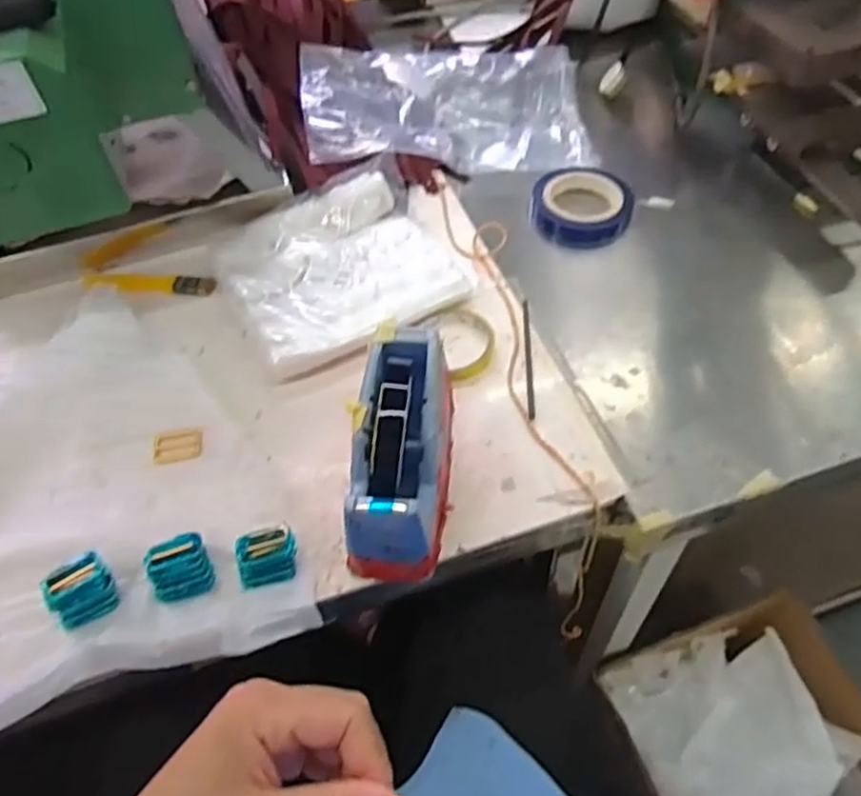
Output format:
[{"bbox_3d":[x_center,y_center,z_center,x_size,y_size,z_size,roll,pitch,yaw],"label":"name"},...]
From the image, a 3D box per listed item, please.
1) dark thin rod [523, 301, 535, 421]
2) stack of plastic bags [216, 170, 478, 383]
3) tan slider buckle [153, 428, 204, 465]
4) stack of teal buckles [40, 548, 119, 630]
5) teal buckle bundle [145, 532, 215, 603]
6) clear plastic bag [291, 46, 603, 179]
[{"bbox_3d":[0.100,-0.043,0.728,0.008,0.010,0.153,0,54,4],"label":"dark thin rod"},{"bbox_3d":[-0.104,-0.147,0.797,0.233,0.033,0.230,-26,56,-15],"label":"stack of plastic bags"},{"bbox_3d":[-0.244,0.046,0.694,0.045,0.004,0.033,-6,68,-13],"label":"tan slider buckle"},{"bbox_3d":[-0.283,0.154,0.580,0.051,0.042,0.039,-29,57,-16],"label":"stack of teal buckles"},{"bbox_3d":[-0.205,0.139,0.588,0.046,0.024,0.047,-20,55,-11],"label":"teal buckle bundle"},{"bbox_3d":[0.023,-0.392,0.960,0.376,0.066,0.272,-10,54,-3],"label":"clear plastic bag"}]

